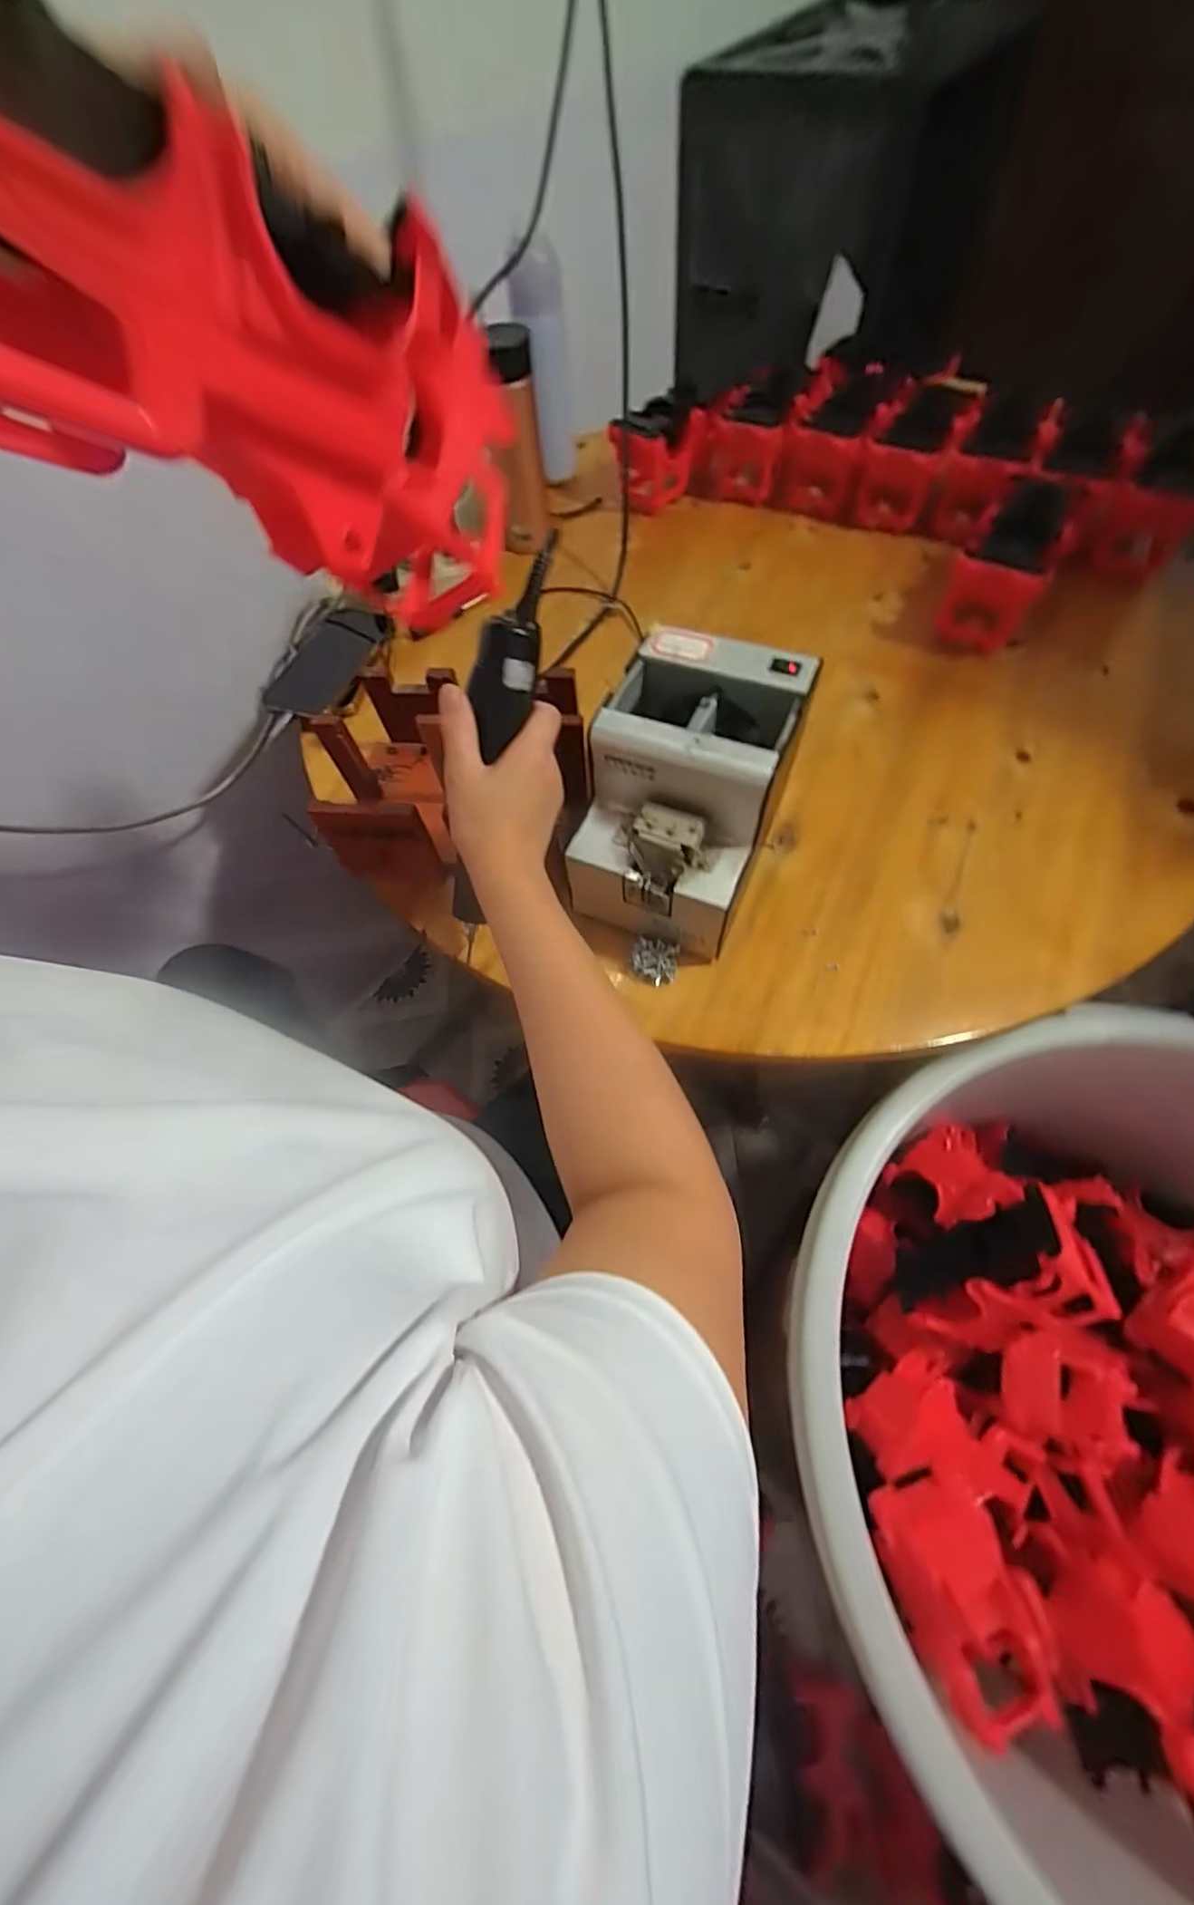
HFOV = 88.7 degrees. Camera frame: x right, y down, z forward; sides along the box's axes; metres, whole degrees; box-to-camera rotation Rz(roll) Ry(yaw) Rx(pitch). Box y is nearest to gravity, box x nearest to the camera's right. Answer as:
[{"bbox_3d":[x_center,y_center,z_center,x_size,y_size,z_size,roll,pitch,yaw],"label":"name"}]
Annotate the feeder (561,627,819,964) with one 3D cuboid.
[{"bbox_3d":[0.065,-0.113,0.457,0.125,0.150,0.173,18,64,13],"label":"feeder"}]

